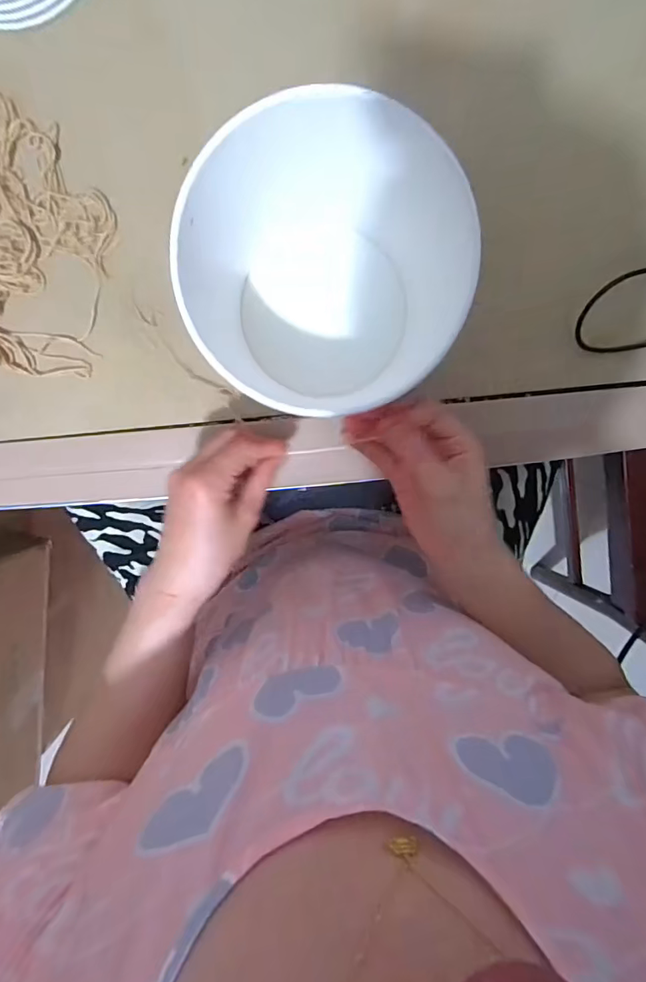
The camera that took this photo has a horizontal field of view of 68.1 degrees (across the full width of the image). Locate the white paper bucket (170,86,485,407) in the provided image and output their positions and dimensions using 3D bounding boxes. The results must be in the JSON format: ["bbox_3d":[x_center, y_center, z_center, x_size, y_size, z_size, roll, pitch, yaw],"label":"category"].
[{"bbox_3d":[-0.006,-0.136,0.319,0.167,0.136,0.147,-30,98,3],"label":"white paper bucket"}]

